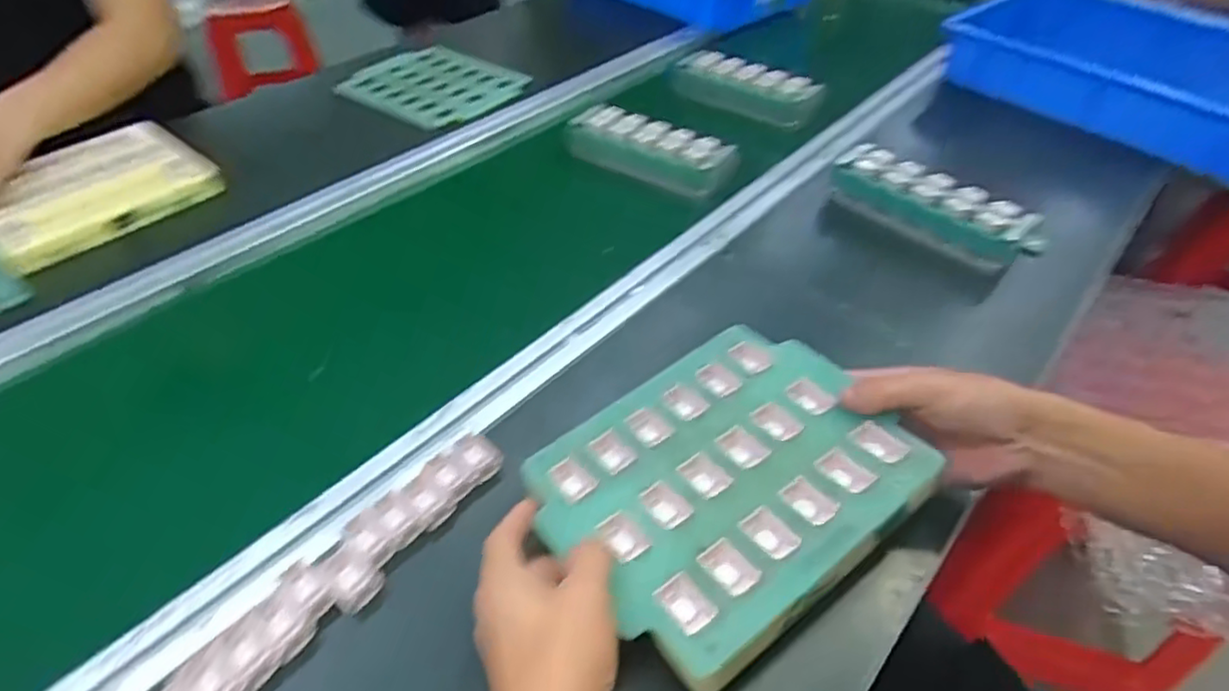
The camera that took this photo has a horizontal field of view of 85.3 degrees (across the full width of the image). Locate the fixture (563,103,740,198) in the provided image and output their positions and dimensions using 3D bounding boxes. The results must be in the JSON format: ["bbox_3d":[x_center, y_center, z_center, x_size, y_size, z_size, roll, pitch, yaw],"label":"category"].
[{"bbox_3d":[0.042,-0.225,0.772,0.199,0.054,0.056,25,49,23],"label":"fixture"}]

